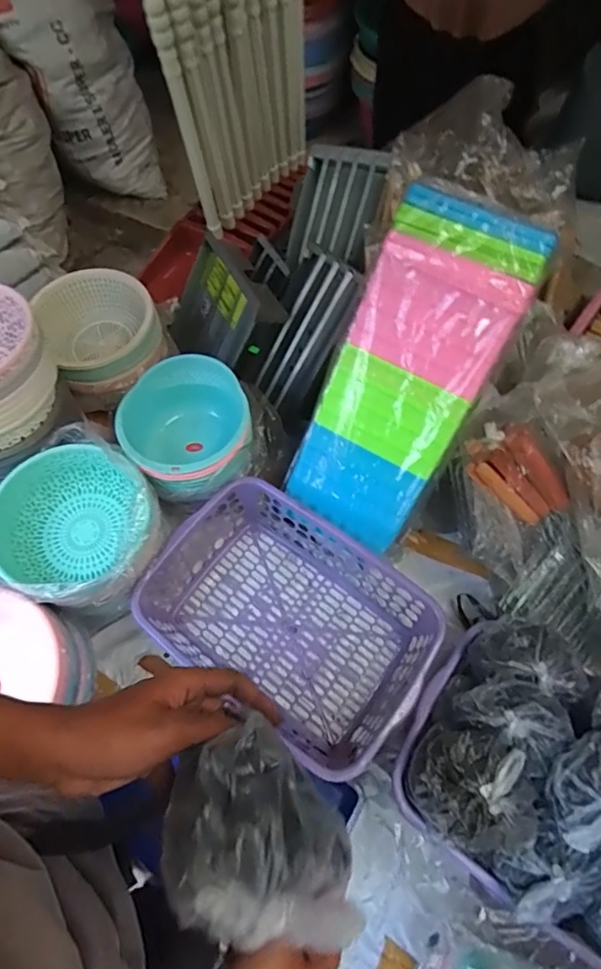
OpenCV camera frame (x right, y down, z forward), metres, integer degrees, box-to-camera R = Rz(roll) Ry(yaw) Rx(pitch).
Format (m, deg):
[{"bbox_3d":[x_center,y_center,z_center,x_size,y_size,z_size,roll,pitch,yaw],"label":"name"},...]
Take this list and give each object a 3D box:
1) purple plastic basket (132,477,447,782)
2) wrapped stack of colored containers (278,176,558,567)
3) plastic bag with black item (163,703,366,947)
[{"bbox_3d":[-0.018,0.226,0.922,0.465,0.143,0.316,31,68,16],"label":"purple plastic basket"},{"bbox_3d":[0.155,-0.152,0.829,0.217,0.527,0.069,33,31,16],"label":"wrapped stack of colored containers"},{"bbox_3d":[-0.023,0.210,0.333,0.106,0.070,0.118,-5,64,-1],"label":"plastic bag with black item"}]

